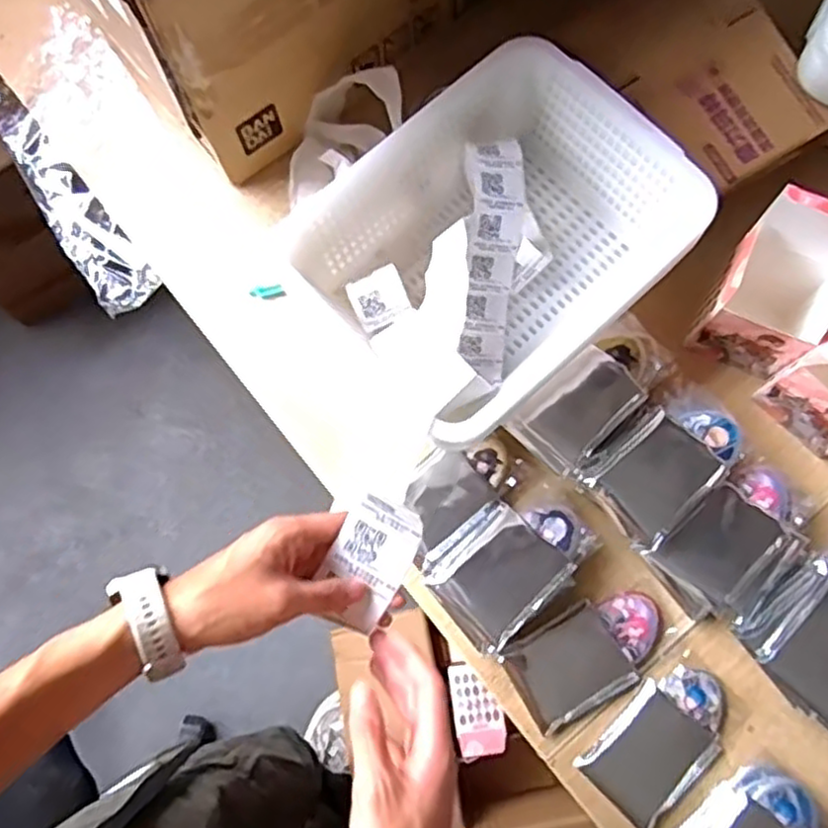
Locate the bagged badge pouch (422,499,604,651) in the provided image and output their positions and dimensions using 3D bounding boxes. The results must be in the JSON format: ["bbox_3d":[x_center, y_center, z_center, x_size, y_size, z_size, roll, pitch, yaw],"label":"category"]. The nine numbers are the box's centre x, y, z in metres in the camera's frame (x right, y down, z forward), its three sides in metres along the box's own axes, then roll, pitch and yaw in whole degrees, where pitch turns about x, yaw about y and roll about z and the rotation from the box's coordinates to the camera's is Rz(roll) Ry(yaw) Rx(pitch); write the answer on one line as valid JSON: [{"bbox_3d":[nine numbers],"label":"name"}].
[{"bbox_3d":[0.091,0.141,0.702,0.149,0.051,0.106,-41,78,-10],"label":"bagged badge pouch"}]

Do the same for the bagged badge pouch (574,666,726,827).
[{"bbox_3d":[0.236,0.309,0.680,0.147,0.015,0.087,-44,78,-10],"label":"bagged badge pouch"}]

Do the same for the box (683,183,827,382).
[{"bbox_3d":[0.341,-0.111,0.685,0.100,0.183,0.105,23,76,7],"label":"box"}]

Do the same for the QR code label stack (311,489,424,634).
[{"bbox_3d":[-0.029,0.095,0.469,0.050,0.024,0.082,29,77,8],"label":"QR code label stack"}]

